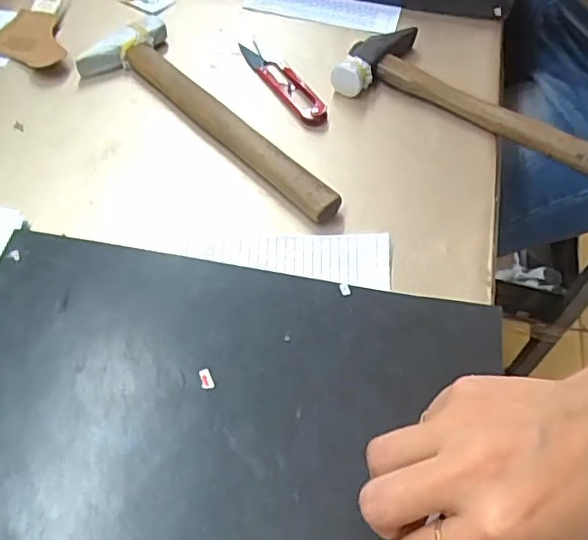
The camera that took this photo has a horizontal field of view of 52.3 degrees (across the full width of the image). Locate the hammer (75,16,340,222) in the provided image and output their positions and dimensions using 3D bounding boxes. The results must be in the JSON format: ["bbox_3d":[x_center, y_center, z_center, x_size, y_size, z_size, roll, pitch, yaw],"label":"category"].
[{"bbox_3d":[-0.061,-0.117,0.454,0.250,0.019,0.073,40,63,22],"label":"hammer"}]

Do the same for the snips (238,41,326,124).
[{"bbox_3d":[-0.009,-0.159,0.496,0.024,0.008,0.111,-27,61,-19],"label":"snips"}]

